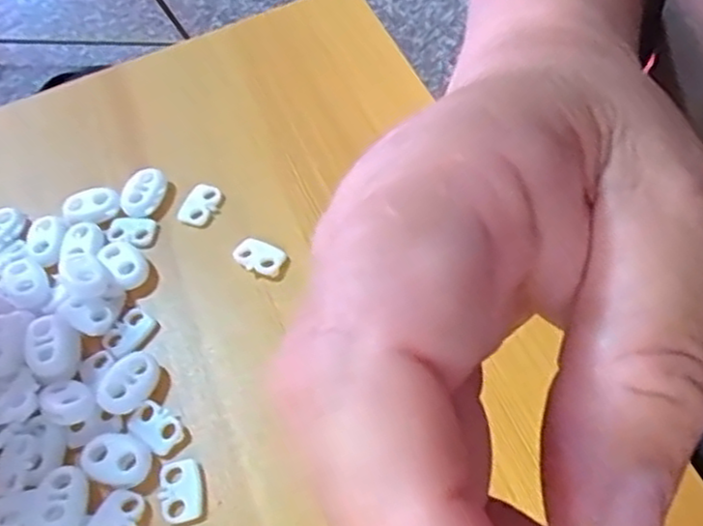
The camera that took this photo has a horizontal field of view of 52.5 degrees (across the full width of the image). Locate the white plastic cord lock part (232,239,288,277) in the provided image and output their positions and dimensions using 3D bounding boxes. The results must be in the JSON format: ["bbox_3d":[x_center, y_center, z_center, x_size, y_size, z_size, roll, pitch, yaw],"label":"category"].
[{"bbox_3d":[-0.033,-0.002,0.256,0.018,0.004,0.012,25,63,24],"label":"white plastic cord lock part"}]

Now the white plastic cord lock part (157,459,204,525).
[{"bbox_3d":[-0.051,0.067,0.212,0.013,0.004,0.018,-11,51,-4],"label":"white plastic cord lock part"}]

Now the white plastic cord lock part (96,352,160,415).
[{"bbox_3d":[-0.072,0.039,0.231,0.015,0.006,0.022,16,60,20],"label":"white plastic cord lock part"}]

